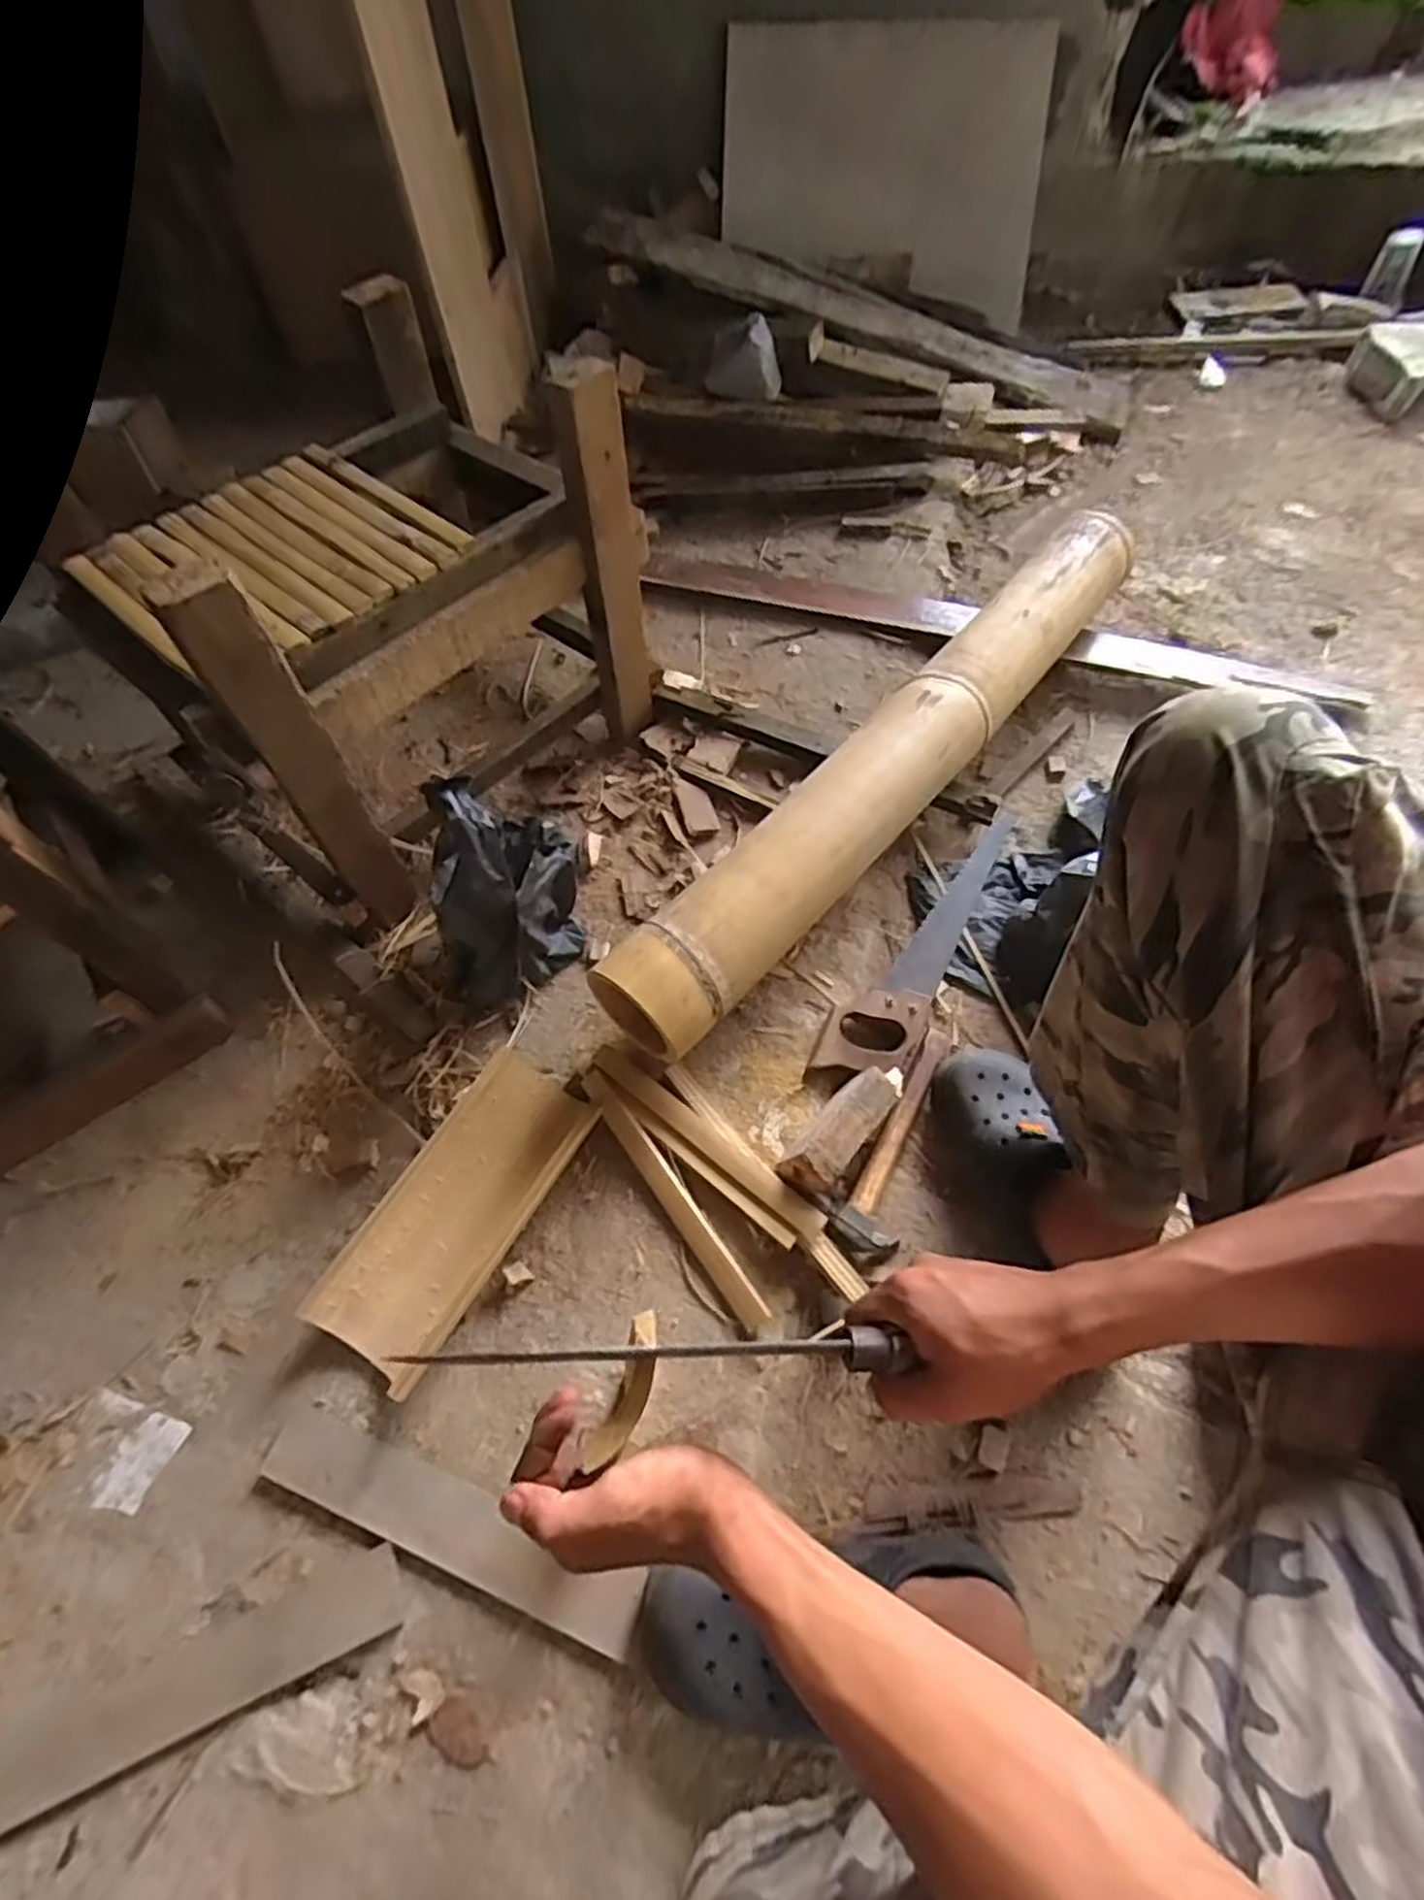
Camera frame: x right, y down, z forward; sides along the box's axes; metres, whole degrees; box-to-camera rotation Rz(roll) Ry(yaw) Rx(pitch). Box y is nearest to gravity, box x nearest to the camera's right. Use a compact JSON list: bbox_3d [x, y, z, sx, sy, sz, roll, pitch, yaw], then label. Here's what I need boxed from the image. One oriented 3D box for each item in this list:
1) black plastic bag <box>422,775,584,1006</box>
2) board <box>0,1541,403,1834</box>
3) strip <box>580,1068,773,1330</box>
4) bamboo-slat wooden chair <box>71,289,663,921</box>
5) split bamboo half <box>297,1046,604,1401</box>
[{"bbox_3d":[-0.204,-0.072,0.767,0.121,0.259,0.175,-7,59,-1],"label":"black plastic bag"},{"bbox_3d":[-0.387,0.534,0.552,0.327,0.012,0.052,-21,59,-10],"label":"board"},{"bbox_3d":[-0.040,0.223,0.718,0.026,0.011,0.274,-34,62,-17],"label":"strip"},{"bbox_3d":[-0.338,-0.367,0.835,0.328,0.364,0.451,36,67,23],"label":"bamboo-slat wooden chair"},{"bbox_3d":[-0.227,0.232,0.704,0.124,0.046,0.280,24,62,17],"label":"split bamboo half"}]

